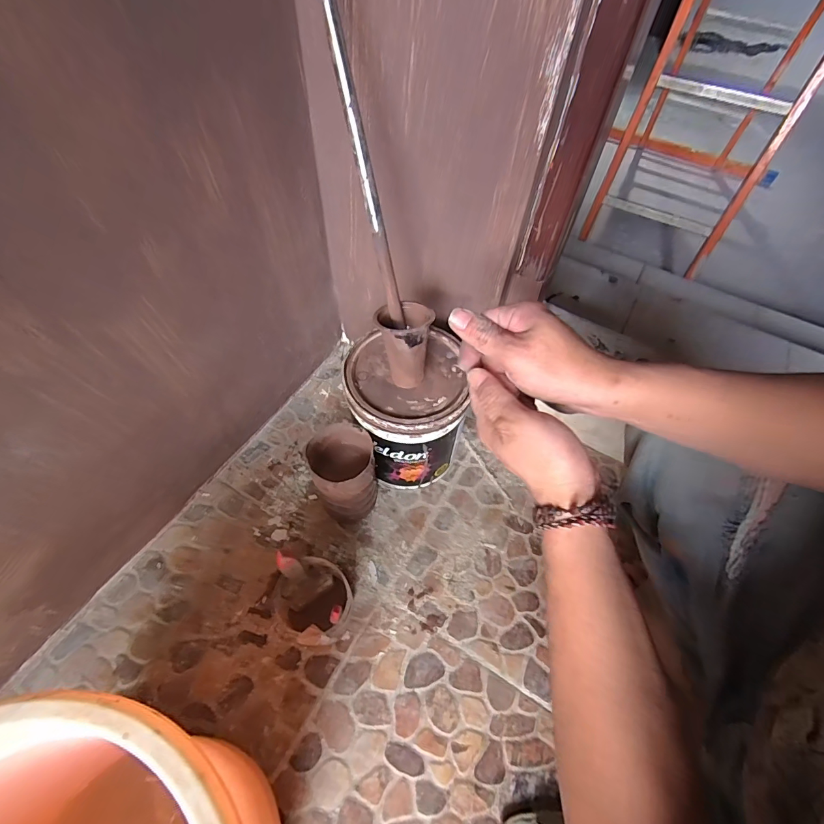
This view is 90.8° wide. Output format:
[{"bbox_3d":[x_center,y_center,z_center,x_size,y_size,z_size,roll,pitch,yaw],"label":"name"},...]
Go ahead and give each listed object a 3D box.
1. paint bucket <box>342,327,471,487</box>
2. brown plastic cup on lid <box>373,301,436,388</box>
[{"bbox_3d":[-0.013,0.013,0.615,0.164,0.195,0.177,-9,57,-10],"label":"paint bucket"},{"bbox_3d":[-0.012,-0.087,0.503,0.067,0.082,0.068,2,56,-3],"label":"brown plastic cup on lid"}]

